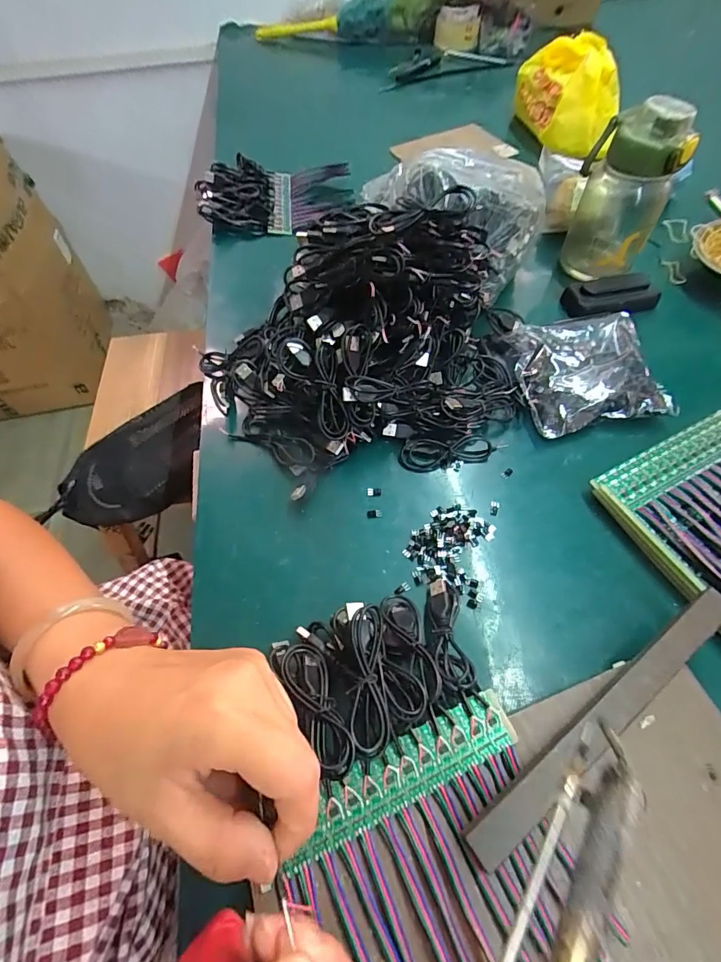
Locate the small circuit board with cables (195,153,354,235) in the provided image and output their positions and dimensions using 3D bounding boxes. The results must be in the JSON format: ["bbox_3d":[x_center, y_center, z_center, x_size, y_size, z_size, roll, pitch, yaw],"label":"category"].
[{"bbox_3d":[-0.127,-0.412,0.652,0.224,0.042,0.154,0,60,2],"label":"small circuit board with cables"}]

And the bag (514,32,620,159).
[{"bbox_3d":[0.311,-0.580,0.674,0.147,0.114,0.098,12,61,9],"label":"bag"}]

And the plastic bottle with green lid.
[{"bbox_3d":[0.290,-0.320,0.493,0.092,0.155,0.078,27,64,16],"label":"plastic bottle with green lid"}]

